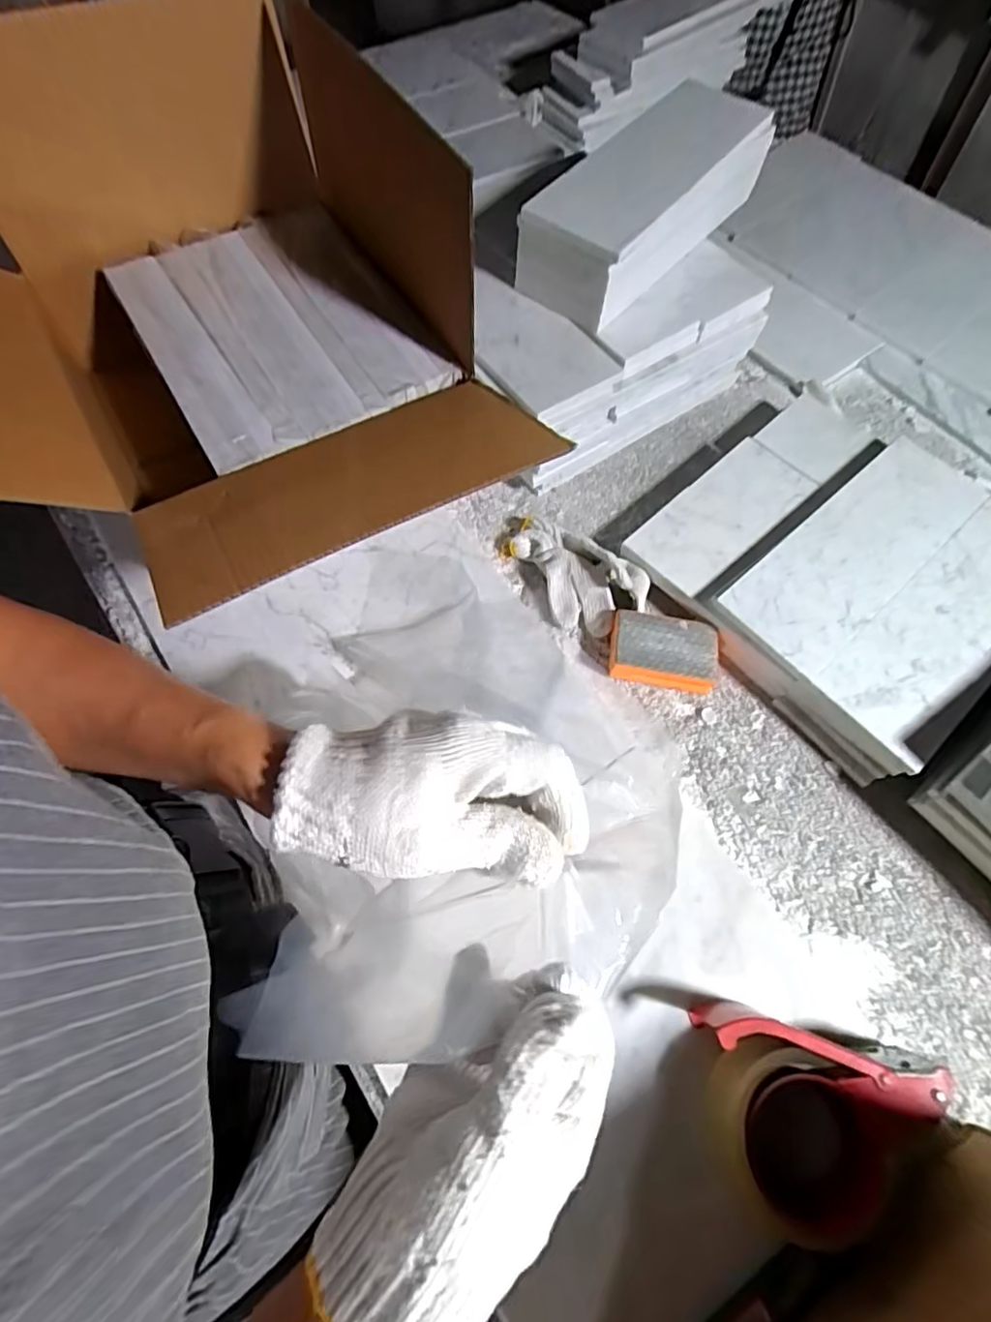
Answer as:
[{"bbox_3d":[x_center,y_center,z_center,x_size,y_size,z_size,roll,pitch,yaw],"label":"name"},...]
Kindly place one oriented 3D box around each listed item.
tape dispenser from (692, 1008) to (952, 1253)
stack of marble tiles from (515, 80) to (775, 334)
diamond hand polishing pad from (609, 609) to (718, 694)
[{"bbox_3d":[0.209,0.304,0.379,0.148,0.075,0.120,12,65,5],"label":"tape dispenser"},{"bbox_3d":[0.152,-0.462,0.589,0.110,0.088,0.295,35,69,15],"label":"stack of marble tiles"},{"bbox_3d":[0.156,-0.008,0.549,0.096,0.033,0.063,6,65,3],"label":"diamond hand polishing pad"}]

